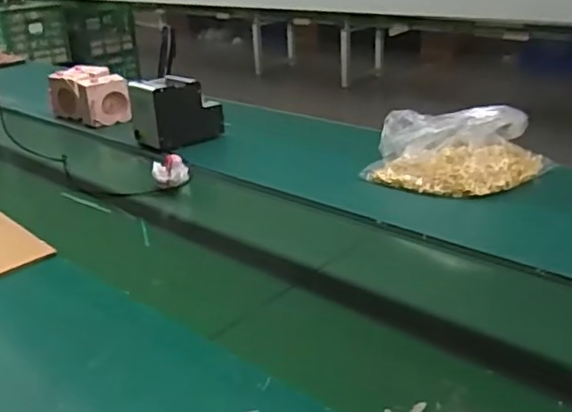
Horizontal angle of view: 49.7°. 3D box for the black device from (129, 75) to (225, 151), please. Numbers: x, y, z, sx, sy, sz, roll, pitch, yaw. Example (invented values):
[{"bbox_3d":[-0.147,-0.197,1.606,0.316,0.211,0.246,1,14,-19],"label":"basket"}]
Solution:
[{"bbox_3d":[-0.262,-0.229,1.478,0.188,0.144,0.140,-23,31,-37],"label":"black device"}]

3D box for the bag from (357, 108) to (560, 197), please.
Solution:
[{"bbox_3d":[0.324,-0.112,1.173,0.340,0.148,0.164,3,26,14],"label":"bag"}]

